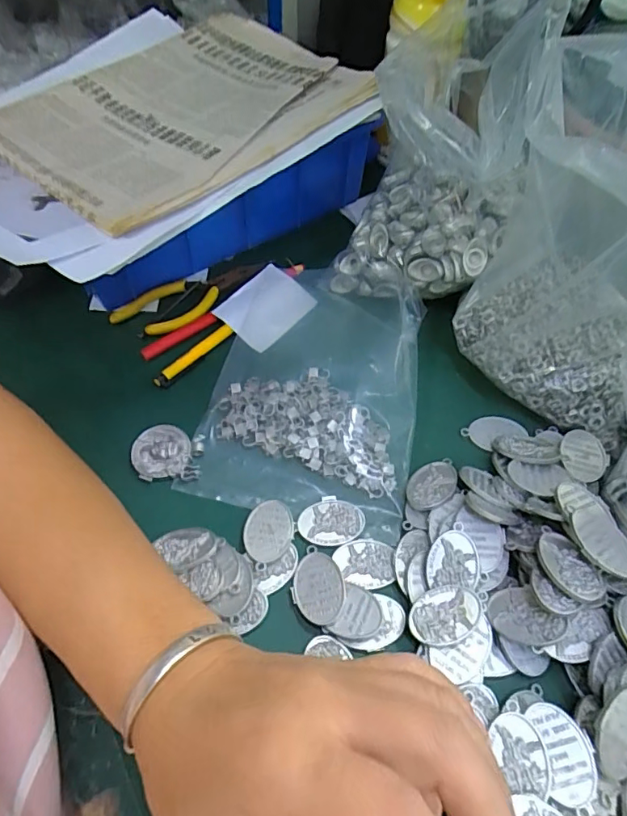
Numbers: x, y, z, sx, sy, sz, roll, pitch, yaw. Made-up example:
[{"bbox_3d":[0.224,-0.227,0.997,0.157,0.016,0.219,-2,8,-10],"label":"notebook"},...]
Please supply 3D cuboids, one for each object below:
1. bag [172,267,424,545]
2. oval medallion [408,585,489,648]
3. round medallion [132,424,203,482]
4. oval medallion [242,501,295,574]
[{"bbox_3d":[0.007,-0.021,0.379,0.141,0.026,0.208,11,59,9],"label":"bag"},{"bbox_3d":[0.076,0.115,0.290,0.046,0.005,0.029,-19,59,-9],"label":"oval medallion"},{"bbox_3d":[-0.098,0.030,0.349,0.045,0.007,0.038,-2,58,1],"label":"round medallion"},{"bbox_3d":[-0.028,0.078,0.320,0.028,0.006,0.044,4,58,5],"label":"oval medallion"}]

